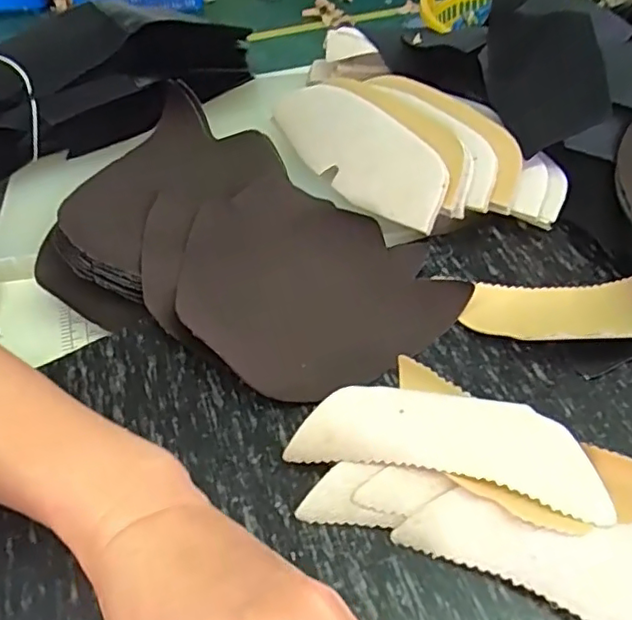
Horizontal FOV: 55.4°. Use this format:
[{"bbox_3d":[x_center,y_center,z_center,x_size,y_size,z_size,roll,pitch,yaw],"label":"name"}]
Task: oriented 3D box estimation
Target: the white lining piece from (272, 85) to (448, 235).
[{"bbox_3d":[0.027,-0.109,0.409,0.055,0.007,0.159,-52,56,16],"label":"white lining piece"}]

